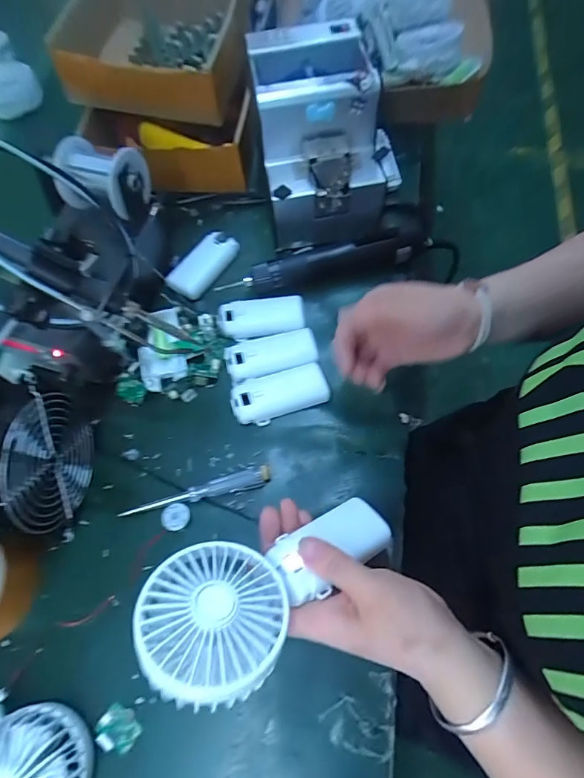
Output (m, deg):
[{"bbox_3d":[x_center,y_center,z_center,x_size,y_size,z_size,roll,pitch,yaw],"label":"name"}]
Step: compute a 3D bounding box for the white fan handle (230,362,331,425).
[{"bbox_3d":[-0.013,0.005,0.428,0.095,0.019,0.049,-15,64,-3],"label":"white fan handle"}]

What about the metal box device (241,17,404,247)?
[{"bbox_3d":[0.027,-0.281,0.486,0.128,0.152,0.170,-12,64,-2],"label":"metal box device"}]

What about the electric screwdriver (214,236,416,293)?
[{"bbox_3d":[0.028,-0.141,0.482,0.210,0.035,0.031,-12,64,-2],"label":"electric screwdriver"}]

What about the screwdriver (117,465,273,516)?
[{"bbox_3d":[-0.088,0.097,0.394,0.138,0.012,0.016,-17,64,-5],"label":"screwdriver"}]

